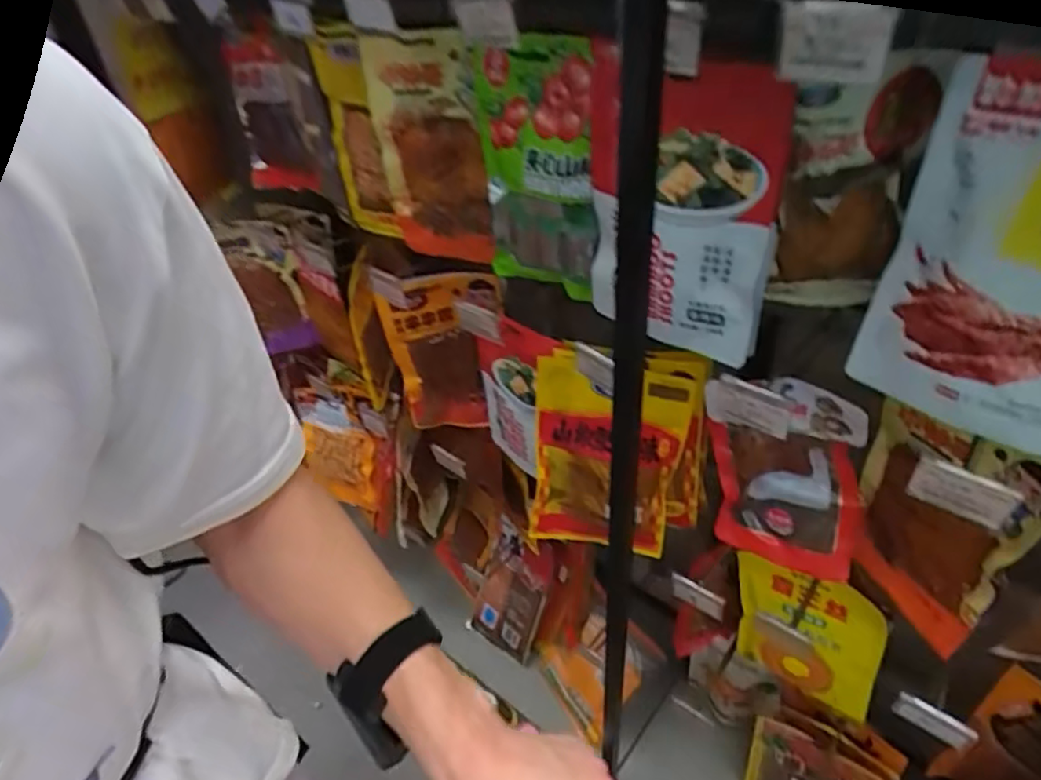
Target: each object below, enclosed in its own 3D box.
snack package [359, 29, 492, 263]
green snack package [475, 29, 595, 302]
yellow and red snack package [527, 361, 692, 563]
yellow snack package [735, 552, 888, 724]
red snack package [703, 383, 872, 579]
[{"bbox_3d":[-0.094,-0.248,0.678,0.144,0.269,0.033,22,51,18],"label":"snack package"},{"bbox_3d":[0.013,-0.202,0.602,0.142,0.249,0.032,31,52,34],"label":"green snack package"},{"bbox_3d":[0.099,0.081,0.738,0.166,0.257,0.036,9,31,12],"label":"yellow and red snack package"},{"bbox_3d":[0.359,0.314,0.799,0.181,0.206,0.034,20,45,28],"label":"yellow snack package"},{"bbox_3d":[0.277,0.095,0.658,0.156,0.235,0.026,17,44,26],"label":"red snack package"}]

